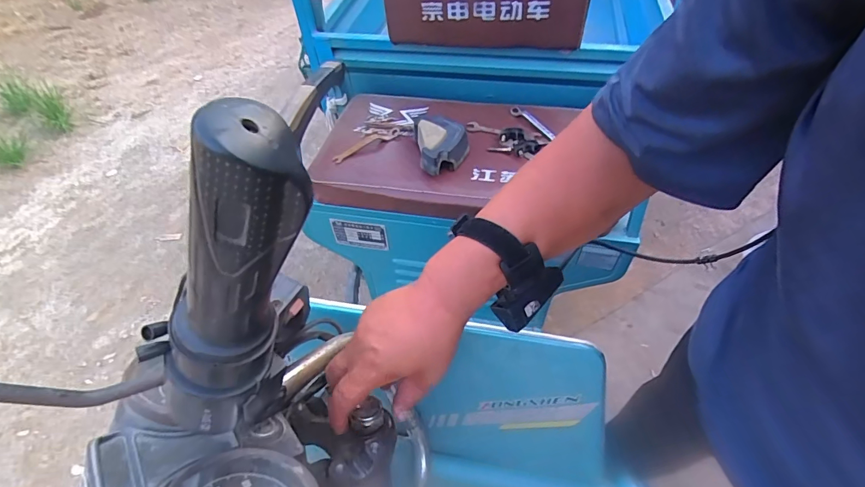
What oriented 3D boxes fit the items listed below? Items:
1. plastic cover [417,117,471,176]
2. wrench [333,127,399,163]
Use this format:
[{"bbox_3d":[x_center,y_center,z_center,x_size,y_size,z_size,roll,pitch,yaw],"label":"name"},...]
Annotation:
[{"bbox_3d":[0.021,-0.203,0.854,0.102,0.050,0.152,-7,50,-2],"label":"plastic cover"},{"bbox_3d":[-0.138,-0.209,0.895,0.158,0.008,0.035,-35,58,-24],"label":"wrench"}]

